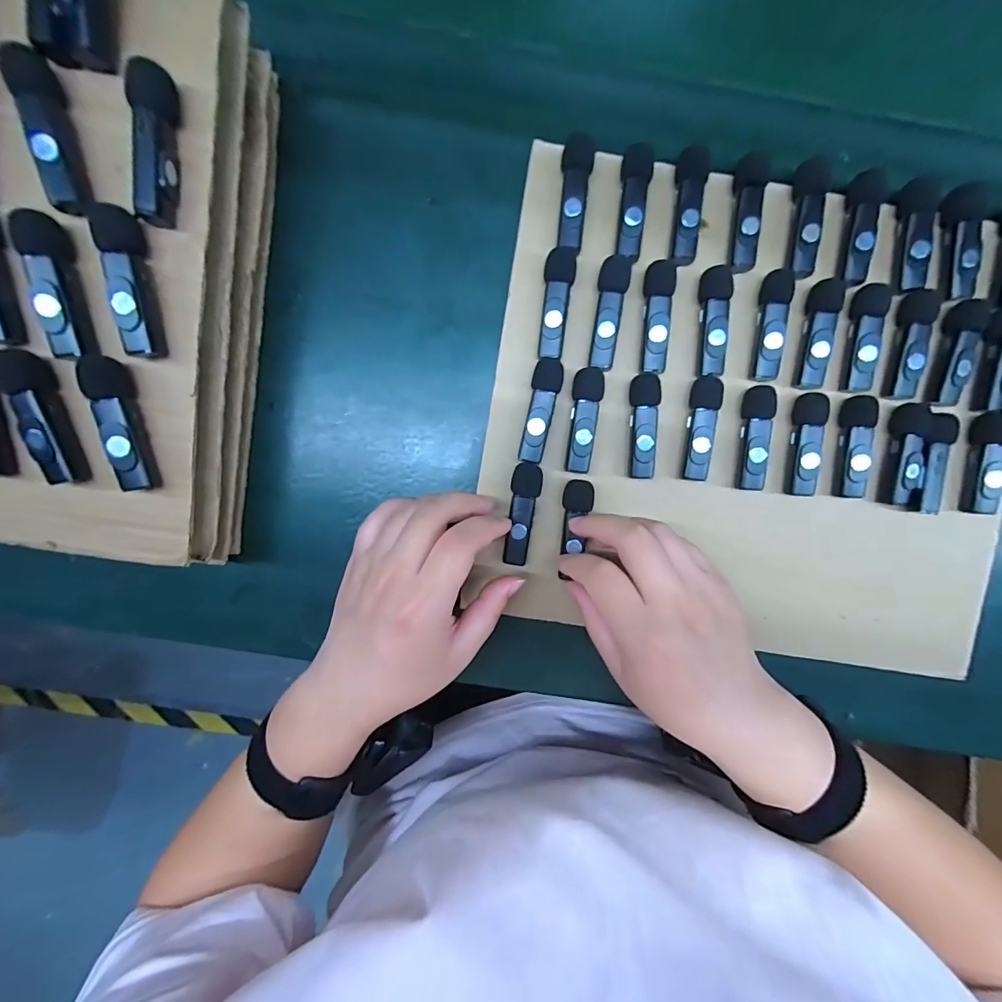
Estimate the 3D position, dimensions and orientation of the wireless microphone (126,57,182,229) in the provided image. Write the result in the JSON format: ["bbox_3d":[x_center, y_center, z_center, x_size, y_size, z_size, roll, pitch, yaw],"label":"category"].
[{"bbox_3d":[-0.158,-0.162,0.199,0.012,0.016,0.064,5,91,-2],"label":"wireless microphone"}]

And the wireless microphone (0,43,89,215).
[{"bbox_3d":[-0.204,-0.165,0.196,0.014,0.013,0.064,-9,91,-1],"label":"wireless microphone"}]

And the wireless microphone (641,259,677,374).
[{"bbox_3d":[0.096,-0.113,0.272,0.018,0.017,0.065,2,94,-1],"label":"wireless microphone"}]

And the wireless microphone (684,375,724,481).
[{"bbox_3d":[0.128,-0.046,0.277,0.017,0.013,0.065,4,94,-1],"label":"wireless microphone"}]

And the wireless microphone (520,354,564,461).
[{"bbox_3d":[0.025,-0.056,0.273,0.018,0.012,0.064,12,94,-1],"label":"wireless microphone"}]

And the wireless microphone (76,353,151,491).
[{"bbox_3d":[-0.189,-0.039,0.215,0.014,0.017,0.066,-9,91,-1],"label":"wireless microphone"}]

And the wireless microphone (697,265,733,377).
[{"bbox_3d":[0.132,-0.111,0.272,0.016,0.015,0.063,-1,94,-1],"label":"wireless microphone"}]

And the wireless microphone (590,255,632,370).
[{"bbox_3d":[0.067,-0.116,0.271,0.018,0.017,0.067,7,94,-1],"label":"wireless microphone"}]

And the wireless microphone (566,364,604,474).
[{"bbox_3d":[0.052,-0.051,0.276,0.018,0.017,0.064,6,94,-1],"label":"wireless microphone"}]

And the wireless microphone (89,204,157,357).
[{"bbox_3d":[-0.176,-0.106,0.205,0.014,0.017,0.069,-11,91,-1],"label":"wireless microphone"}]

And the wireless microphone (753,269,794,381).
[{"bbox_3d":[0.168,-0.109,0.271,0.015,0.014,0.064,5,94,-1],"label":"wireless microphone"}]

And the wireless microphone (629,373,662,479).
[{"bbox_3d":[0.090,-0.047,0.277,0.017,0.016,0.064,0,94,-1],"label":"wireless microphone"}]

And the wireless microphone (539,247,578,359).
[{"bbox_3d":[0.034,-0.121,0.267,0.018,0.012,0.064,7,94,-1],"label":"wireless microphone"}]

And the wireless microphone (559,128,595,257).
[{"bbox_3d":[0.044,-0.185,0.261,0.018,0.011,0.064,7,94,-1],"label":"wireless microphone"}]

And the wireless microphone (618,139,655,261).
[{"bbox_3d":[0.079,-0.180,0.265,0.017,0.016,0.063,7,94,-1],"label":"wireless microphone"}]

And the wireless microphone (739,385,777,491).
[{"bbox_3d":[0.162,-0.040,0.278,0.016,0.014,0.065,2,94,-1],"label":"wireless microphone"}]

